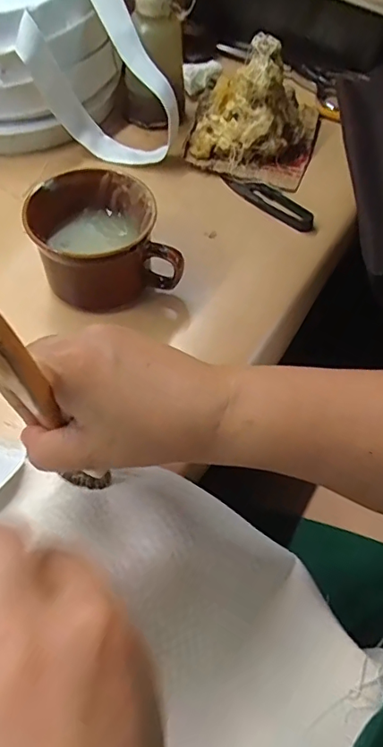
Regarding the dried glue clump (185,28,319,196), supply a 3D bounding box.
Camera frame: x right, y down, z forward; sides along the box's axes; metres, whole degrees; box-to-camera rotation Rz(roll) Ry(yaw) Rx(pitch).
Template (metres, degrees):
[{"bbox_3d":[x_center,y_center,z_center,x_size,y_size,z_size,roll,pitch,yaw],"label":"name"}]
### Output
[{"bbox_3d":[0.060,-0.243,0.463,0.114,0.090,0.117,13,58,4],"label":"dried glue clump"}]

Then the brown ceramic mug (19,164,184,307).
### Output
[{"bbox_3d":[-0.065,-0.093,0.371,0.095,0.062,0.085,-13,60,-13],"label":"brown ceramic mug"}]

